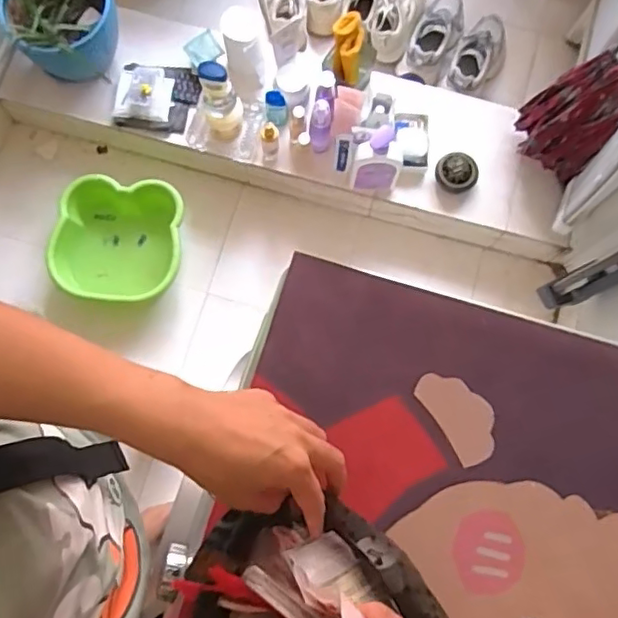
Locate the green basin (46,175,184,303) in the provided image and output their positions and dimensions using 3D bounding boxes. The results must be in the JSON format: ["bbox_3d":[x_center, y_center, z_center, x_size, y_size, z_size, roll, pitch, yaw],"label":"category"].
[{"bbox_3d":[-0.425,-0.148,1.325,0.306,0.127,0.247,5,78,1],"label":"green basin"}]

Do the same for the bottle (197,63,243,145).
[{"bbox_3d":[-0.180,-0.406,1.207,0.075,0.198,0.057,7,78,1],"label":"bottle"}]

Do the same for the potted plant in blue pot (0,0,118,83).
[{"bbox_3d":[-0.480,-0.555,1.216,0.201,0.202,0.199,0,78,0],"label":"potted plant in blue pot"}]

